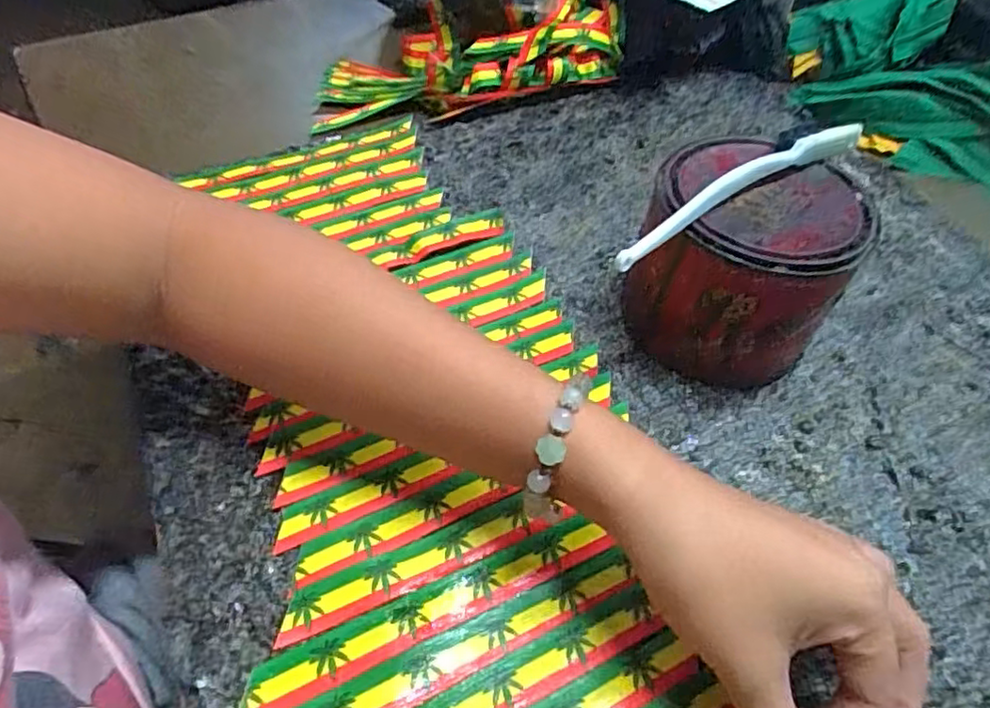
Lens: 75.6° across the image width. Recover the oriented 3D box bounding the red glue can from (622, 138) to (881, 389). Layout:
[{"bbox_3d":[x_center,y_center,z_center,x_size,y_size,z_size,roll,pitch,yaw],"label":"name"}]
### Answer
[{"bbox_3d":[0.124,-0.045,0.335,0.102,0.089,0.098,16,52,7],"label":"red glue can"}]

